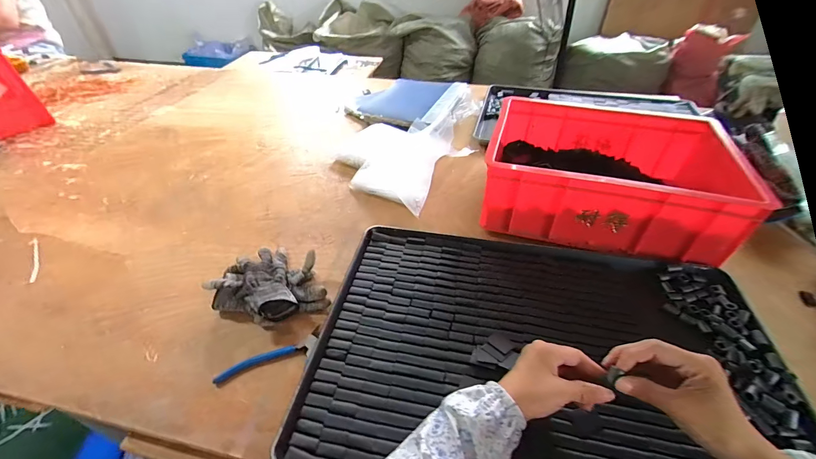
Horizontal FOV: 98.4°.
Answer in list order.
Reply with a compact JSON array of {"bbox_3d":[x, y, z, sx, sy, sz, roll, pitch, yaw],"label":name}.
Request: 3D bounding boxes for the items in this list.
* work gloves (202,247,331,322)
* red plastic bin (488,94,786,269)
[{"bbox_3d":[-0.225,0.084,0.560,0.158,0.059,0.175,-24,47,-23],"label":"work gloves"},{"bbox_3d":[0.381,-0.117,0.703,0.417,0.152,0.338,11,43,13],"label":"red plastic bin"}]

